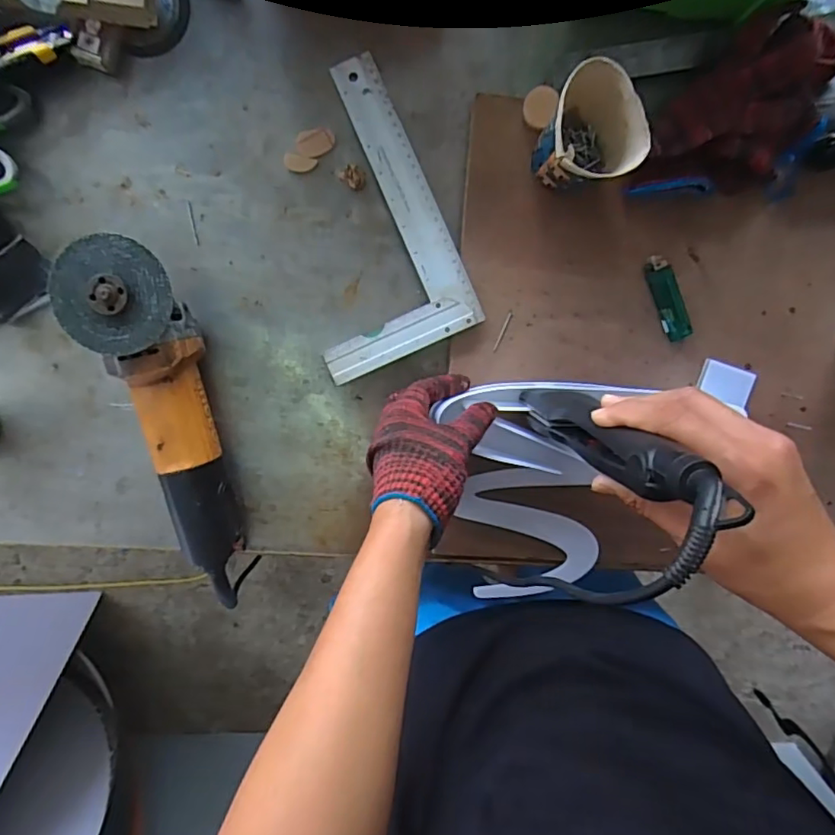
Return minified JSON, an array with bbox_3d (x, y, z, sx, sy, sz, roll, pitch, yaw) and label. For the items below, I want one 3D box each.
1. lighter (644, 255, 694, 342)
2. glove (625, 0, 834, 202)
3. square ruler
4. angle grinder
[{"bbox_3d":[0.236,-0.112,0.525,0.027,0.013,0.080,-22,97,0],"label":"lighter"},{"bbox_3d":[0.284,-0.266,0.489,0.148,0.064,0.159,0,97,-3],"label":"glove"},{"bbox_3d":[-0.055,-0.176,0.503,0.145,0.025,0.253,-23,98,0],"label":"square ruler"},{"bbox_3d":[-0.214,0.002,0.489,0.092,0.079,0.306,-13,110,-2],"label":"angle grinder"}]

